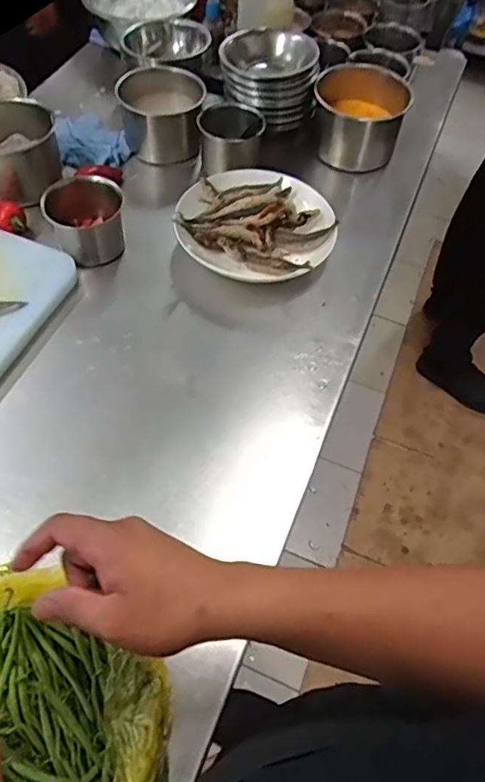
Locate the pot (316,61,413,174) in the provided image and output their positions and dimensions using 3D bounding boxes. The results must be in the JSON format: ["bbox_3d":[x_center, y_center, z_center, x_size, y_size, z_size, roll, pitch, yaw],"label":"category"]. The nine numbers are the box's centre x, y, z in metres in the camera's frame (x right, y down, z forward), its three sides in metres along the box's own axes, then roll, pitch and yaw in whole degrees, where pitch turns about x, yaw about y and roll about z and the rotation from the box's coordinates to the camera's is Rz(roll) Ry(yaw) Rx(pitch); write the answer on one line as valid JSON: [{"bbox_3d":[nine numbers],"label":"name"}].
[{"bbox_3d":[0.213,-0.509,1.047,0.164,0.125,0.134,17,58,7],"label":"pot"}]

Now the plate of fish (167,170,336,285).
[{"bbox_3d":[0.022,-0.275,0.900,0.251,0.055,0.231,2,58,-3],"label":"plate of fish"}]

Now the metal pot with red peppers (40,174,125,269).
[{"bbox_3d":[-0.238,-0.262,0.867,0.113,0.106,0.095,-20,61,-16],"label":"metal pot with red peppers"}]

